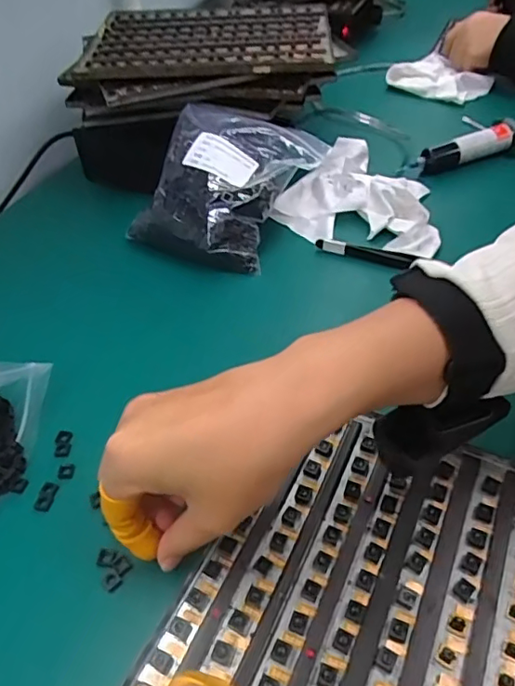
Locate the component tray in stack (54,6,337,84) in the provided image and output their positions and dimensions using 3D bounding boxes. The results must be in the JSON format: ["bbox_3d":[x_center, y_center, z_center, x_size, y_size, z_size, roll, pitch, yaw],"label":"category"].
[{"bbox_3d":[-0.057,-0.316,0.575,0.259,0.007,0.180,-2,48,2],"label":"component tray in stack"}]

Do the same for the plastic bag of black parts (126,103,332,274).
[{"bbox_3d":[-0.028,-0.147,0.501,0.124,0.076,0.149,19,51,23],"label":"plastic bag of black parts"}]

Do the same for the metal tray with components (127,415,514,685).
[{"bbox_3d":[0.052,0.140,0.266,0.176,0.006,0.239,18,51,22],"label":"metal tray with components"}]

